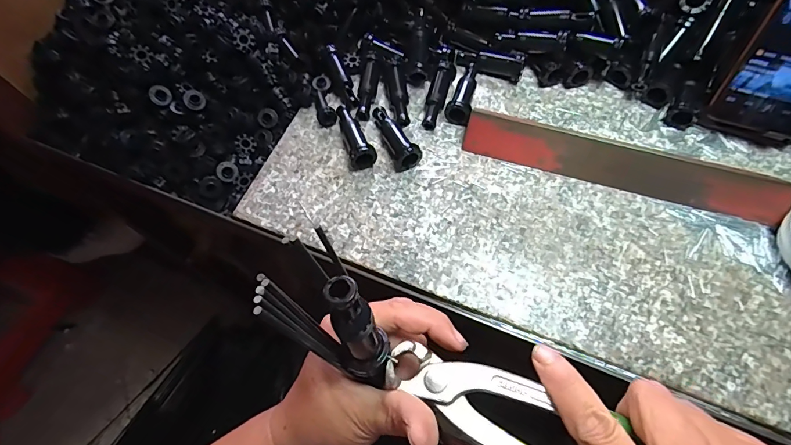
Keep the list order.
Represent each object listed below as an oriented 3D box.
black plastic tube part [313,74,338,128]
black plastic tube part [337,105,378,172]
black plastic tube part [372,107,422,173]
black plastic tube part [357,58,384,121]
[{"bbox_3d":[-0.068,-0.117,0.393,0.018,0.012,0.057,-13,64,-3],"label":"black plastic tube part"},{"bbox_3d":[-0.037,-0.081,0.374,0.023,0.025,0.068,-16,65,-5],"label":"black plastic tube part"},{"bbox_3d":[0.000,-0.081,0.373,0.023,0.025,0.070,-21,65,-7],"label":"black plastic tube part"},{"bbox_3d":[-0.024,-0.126,0.392,0.016,0.016,0.059,6,65,6],"label":"black plastic tube part"}]

